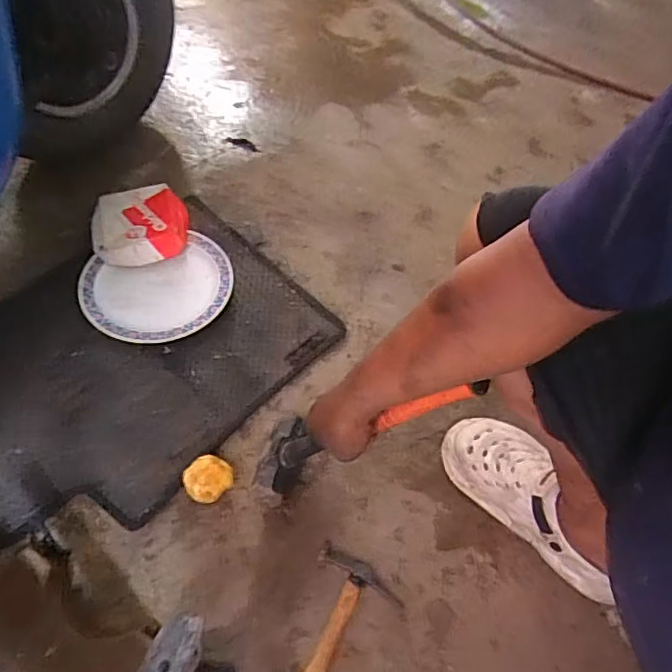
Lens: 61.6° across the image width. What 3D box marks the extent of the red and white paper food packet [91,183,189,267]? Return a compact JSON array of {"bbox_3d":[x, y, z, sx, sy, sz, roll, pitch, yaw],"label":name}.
[{"bbox_3d":[-0.352,-0.201,1.025,0.163,0.047,0.177,-6,56,-10],"label":"red and white paper food packet"}]

